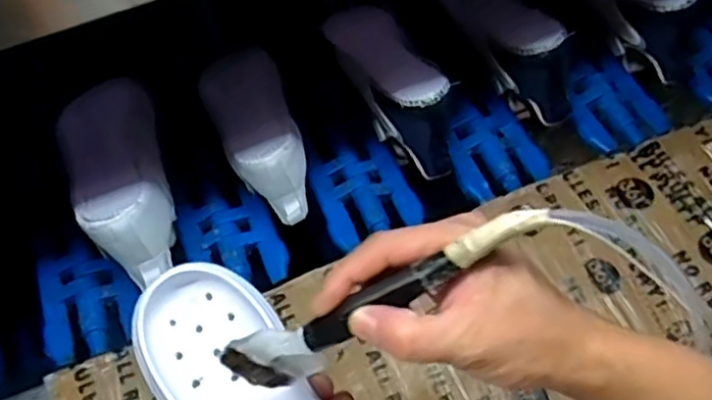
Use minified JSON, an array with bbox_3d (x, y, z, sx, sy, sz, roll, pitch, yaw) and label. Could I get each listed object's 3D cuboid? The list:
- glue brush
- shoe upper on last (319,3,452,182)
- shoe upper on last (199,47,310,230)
[{"bbox_3d":[0.012,0.049,0.331,0.176,0.021,0.027,-31,70,19],"label":"glue brush"},{"bbox_3d":[0.039,-0.109,0.693,0.078,0.108,0.203,-20,57,-7],"label":"shoe upper on last"},{"bbox_3d":[-0.097,-0.076,0.664,0.082,0.076,0.207,-21,56,-7],"label":"shoe upper on last"}]

